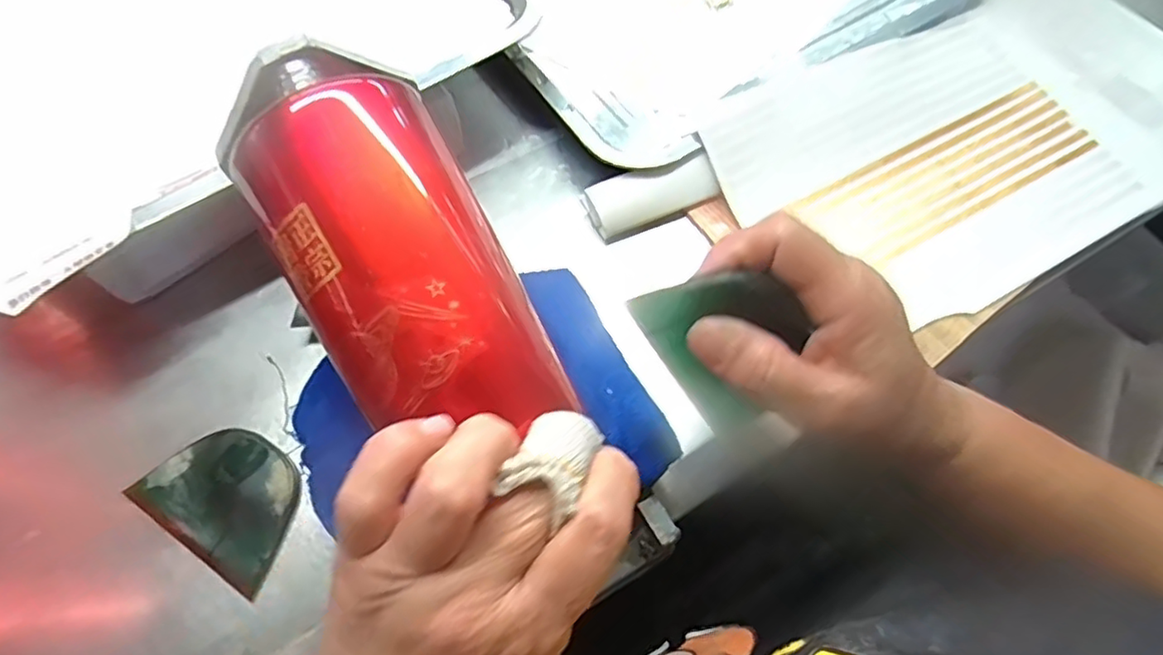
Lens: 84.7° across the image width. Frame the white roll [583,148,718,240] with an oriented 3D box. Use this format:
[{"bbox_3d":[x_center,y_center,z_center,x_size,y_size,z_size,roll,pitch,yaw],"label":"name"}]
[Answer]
[{"bbox_3d":[0.043,-0.079,0.387,0.075,0.028,0.026,-22,71,-11],"label":"white roll"}]

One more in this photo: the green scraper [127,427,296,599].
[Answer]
[{"bbox_3d":[-0.173,0.082,0.314,0.079,0.007,0.057,34,71,10],"label":"green scraper"}]

